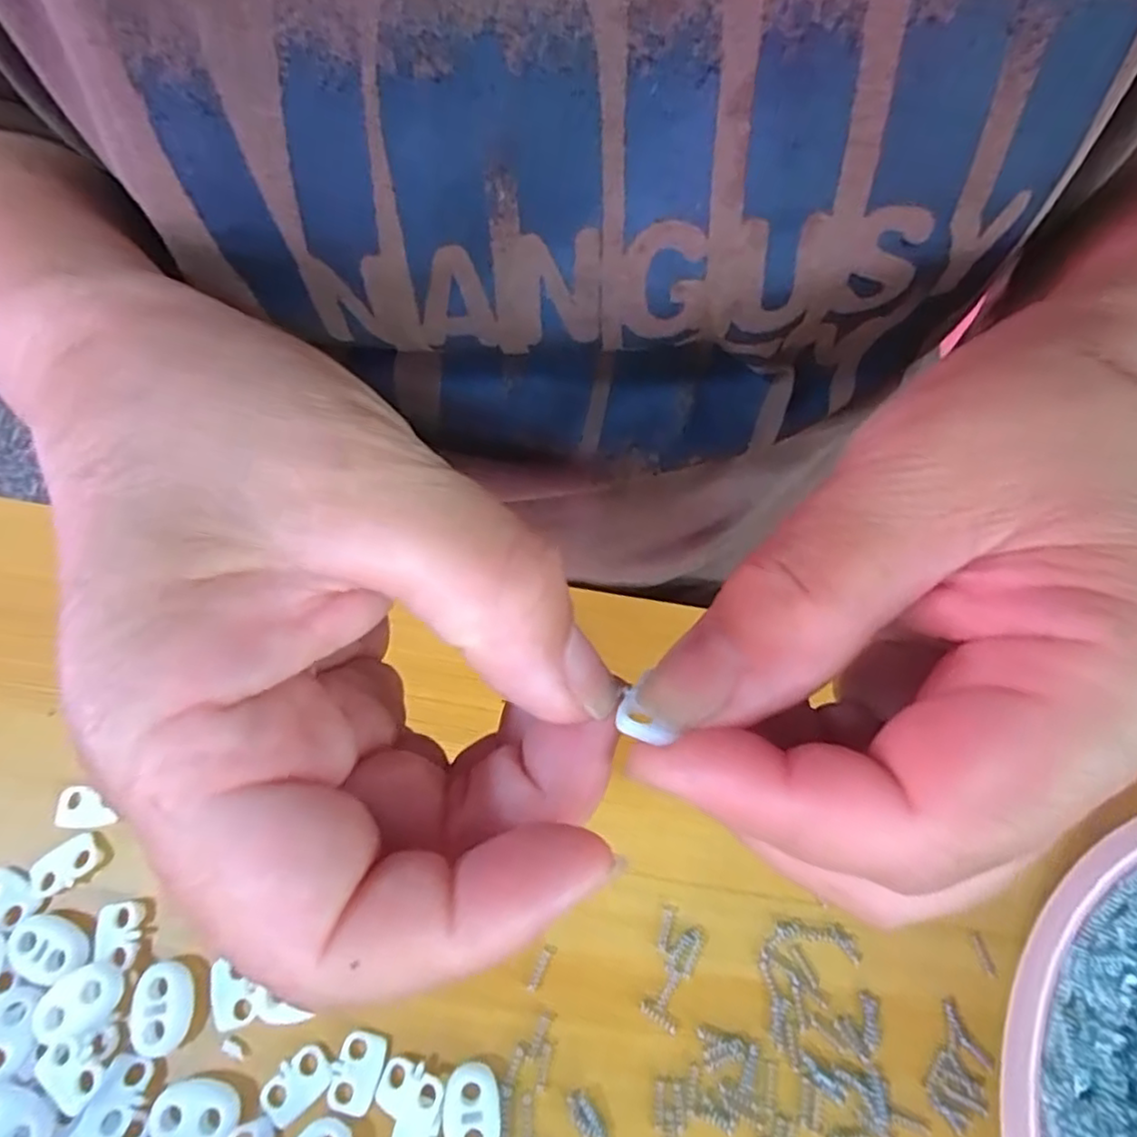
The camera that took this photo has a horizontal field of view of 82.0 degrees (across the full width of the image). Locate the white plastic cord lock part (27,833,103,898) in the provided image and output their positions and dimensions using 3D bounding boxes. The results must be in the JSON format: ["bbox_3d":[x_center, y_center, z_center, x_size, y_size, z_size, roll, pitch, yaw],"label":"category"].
[{"bbox_3d":[-0.151,0.089,0.194,0.019,0.004,0.010,-40,75,-17],"label":"white plastic cord lock part"}]

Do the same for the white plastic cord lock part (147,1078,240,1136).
[{"bbox_3d":[-0.099,0.144,0.172,0.022,0.004,0.014,2,67,-2],"label":"white plastic cord lock part"}]

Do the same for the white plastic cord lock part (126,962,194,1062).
[{"bbox_3d":[-0.113,0.122,0.181,0.015,0.004,0.022,-3,67,-4],"label":"white plastic cord lock part"}]

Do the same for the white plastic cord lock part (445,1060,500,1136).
[{"bbox_3d":[-0.026,0.147,0.177,0.013,0.005,0.023,-7,68,-6],"label":"white plastic cord lock part"}]

